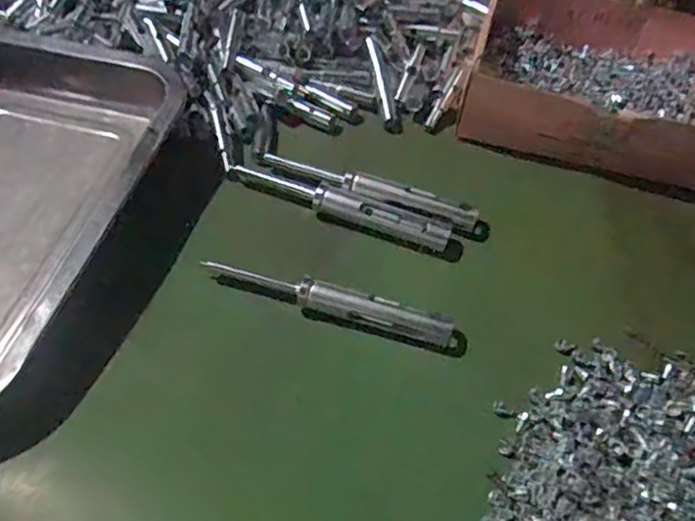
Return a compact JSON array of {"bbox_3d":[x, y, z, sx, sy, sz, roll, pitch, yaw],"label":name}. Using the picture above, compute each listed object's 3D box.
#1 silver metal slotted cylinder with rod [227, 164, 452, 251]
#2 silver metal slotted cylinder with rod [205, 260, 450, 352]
[{"bbox_3d":[-0.007,-0.036,0.397,0.146,0.018,0.019,19,56,9],"label":"silver metal slotted cylinder with rod"},{"bbox_3d":[-0.008,0.023,0.353,0.140,0.017,0.015,13,55,5],"label":"silver metal slotted cylinder with rod"}]

